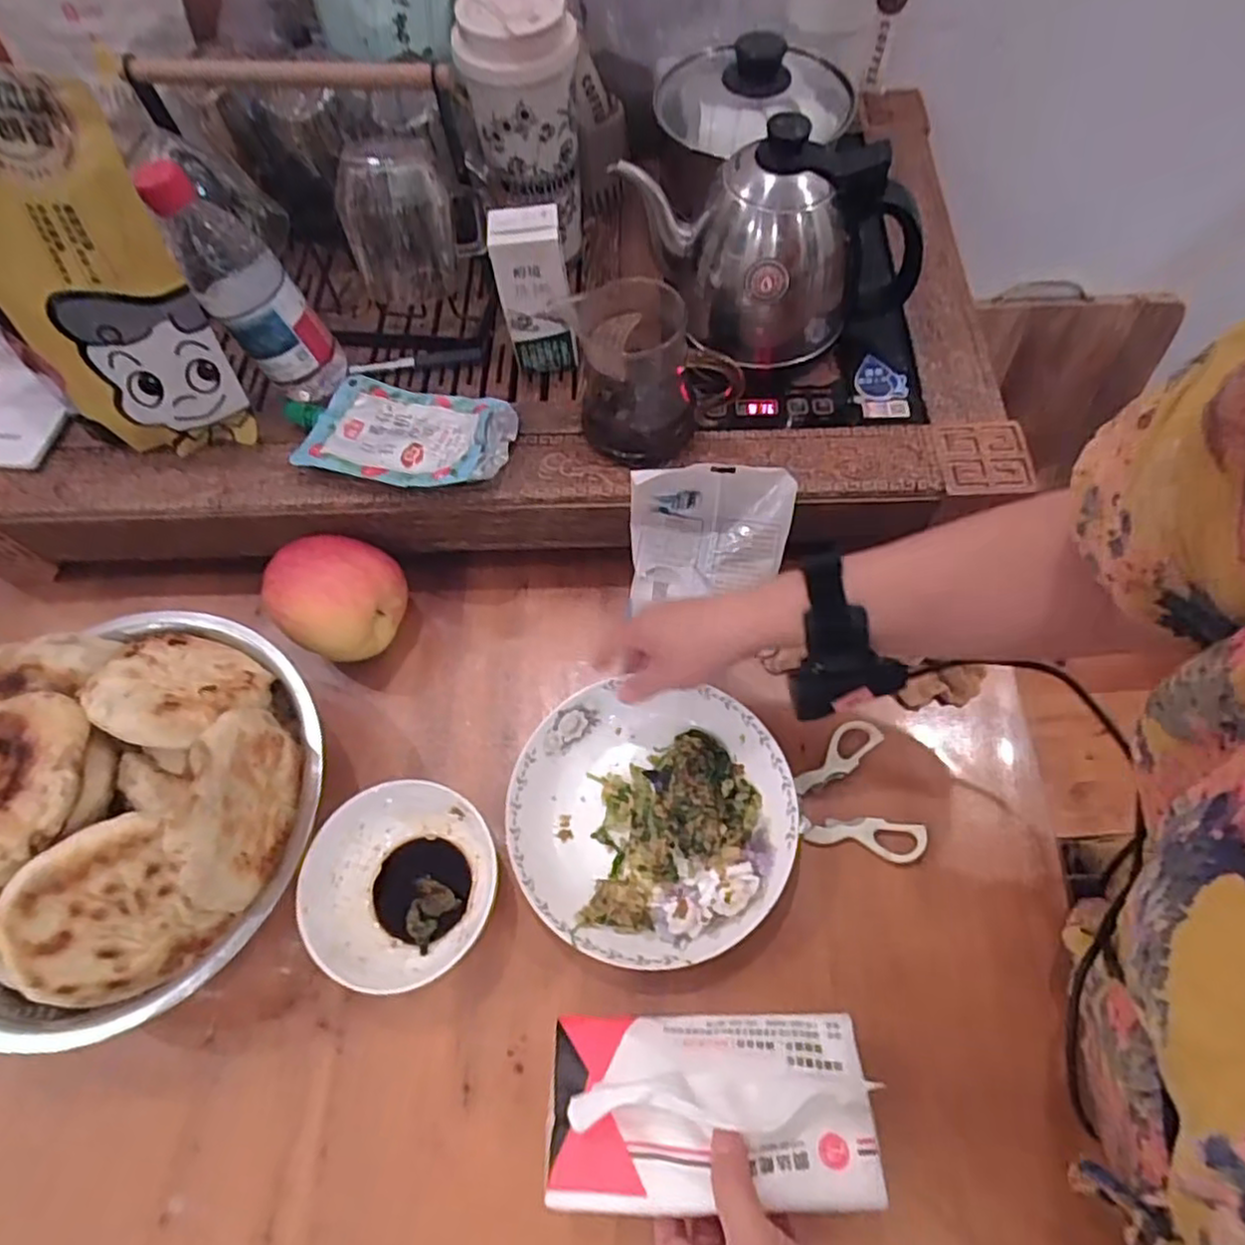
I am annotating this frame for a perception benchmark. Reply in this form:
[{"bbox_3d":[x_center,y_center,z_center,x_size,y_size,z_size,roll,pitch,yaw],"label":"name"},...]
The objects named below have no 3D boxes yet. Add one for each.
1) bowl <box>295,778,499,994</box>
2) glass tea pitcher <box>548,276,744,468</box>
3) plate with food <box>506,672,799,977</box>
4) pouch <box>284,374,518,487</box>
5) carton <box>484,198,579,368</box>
[{"bbox_3d":[-0.147,0.180,0.480,0.117,0.065,0.121,-1,63,2],"label":"bowl"},{"bbox_3d":[0.018,-0.179,0.512,0.103,0.105,0.081,-17,65,-5],"label":"glass tea pitcher"},{"bbox_3d":[0.020,0.138,0.497,0.191,0.031,0.181,1,63,3],"label":"plate with food"},{"bbox_3d":[-0.176,-0.148,0.546,0.174,0.026,0.097,12,66,9],"label":"pouch"},{"bbox_3d":[-0.066,-0.248,0.537,0.051,0.122,0.029,-2,64,2],"label":"carton"}]

